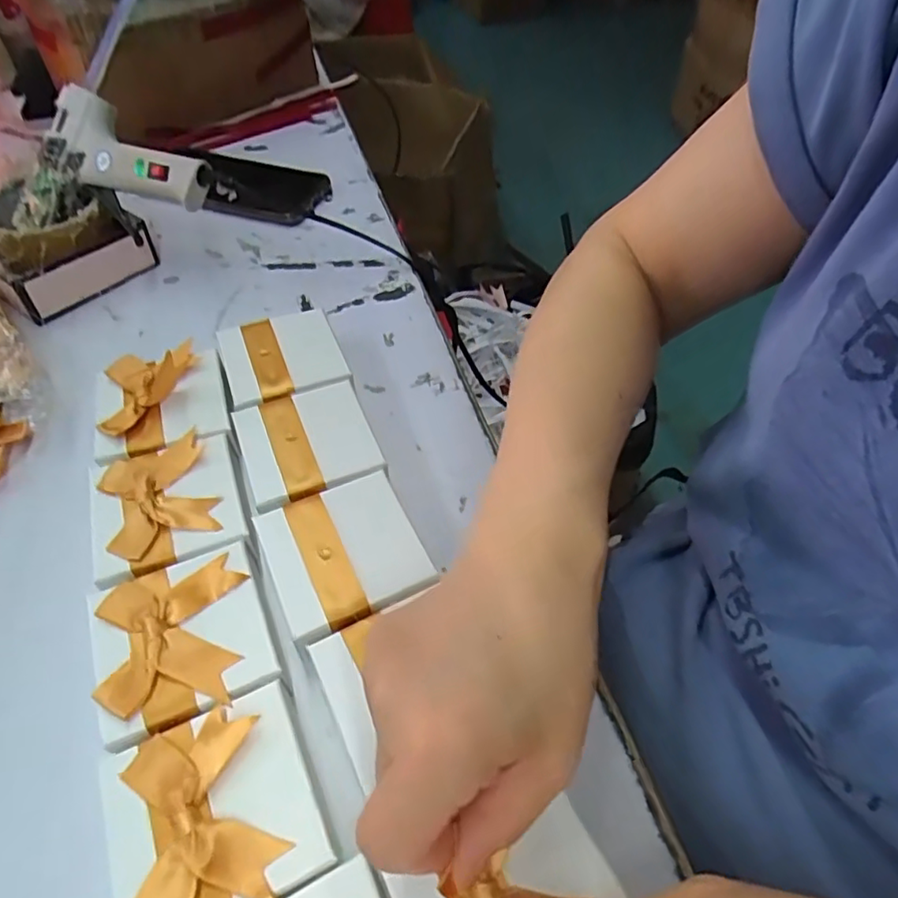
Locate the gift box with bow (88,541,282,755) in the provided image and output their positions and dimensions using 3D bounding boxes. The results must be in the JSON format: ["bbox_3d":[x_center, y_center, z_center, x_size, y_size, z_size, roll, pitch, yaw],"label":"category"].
[{"bbox_3d":[-0.114,0.085,0.263,0.067,0.032,0.071,-17,53,-16],"label":"gift box with bow"}]

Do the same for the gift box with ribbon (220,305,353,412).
[{"bbox_3d":[-0.103,-0.052,0.375,0.069,0.027,0.072,-16,53,-16],"label":"gift box with ribbon"}]

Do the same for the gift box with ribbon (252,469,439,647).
[{"bbox_3d":[-0.051,0.054,0.292,0.068,0.027,0.071,-19,54,-18],"label":"gift box with ribbon"}]

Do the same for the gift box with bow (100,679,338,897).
[{"bbox_3d":[-0.086,0.137,0.224,0.071,0.035,0.074,-19,54,-18],"label":"gift box with bow"}]

